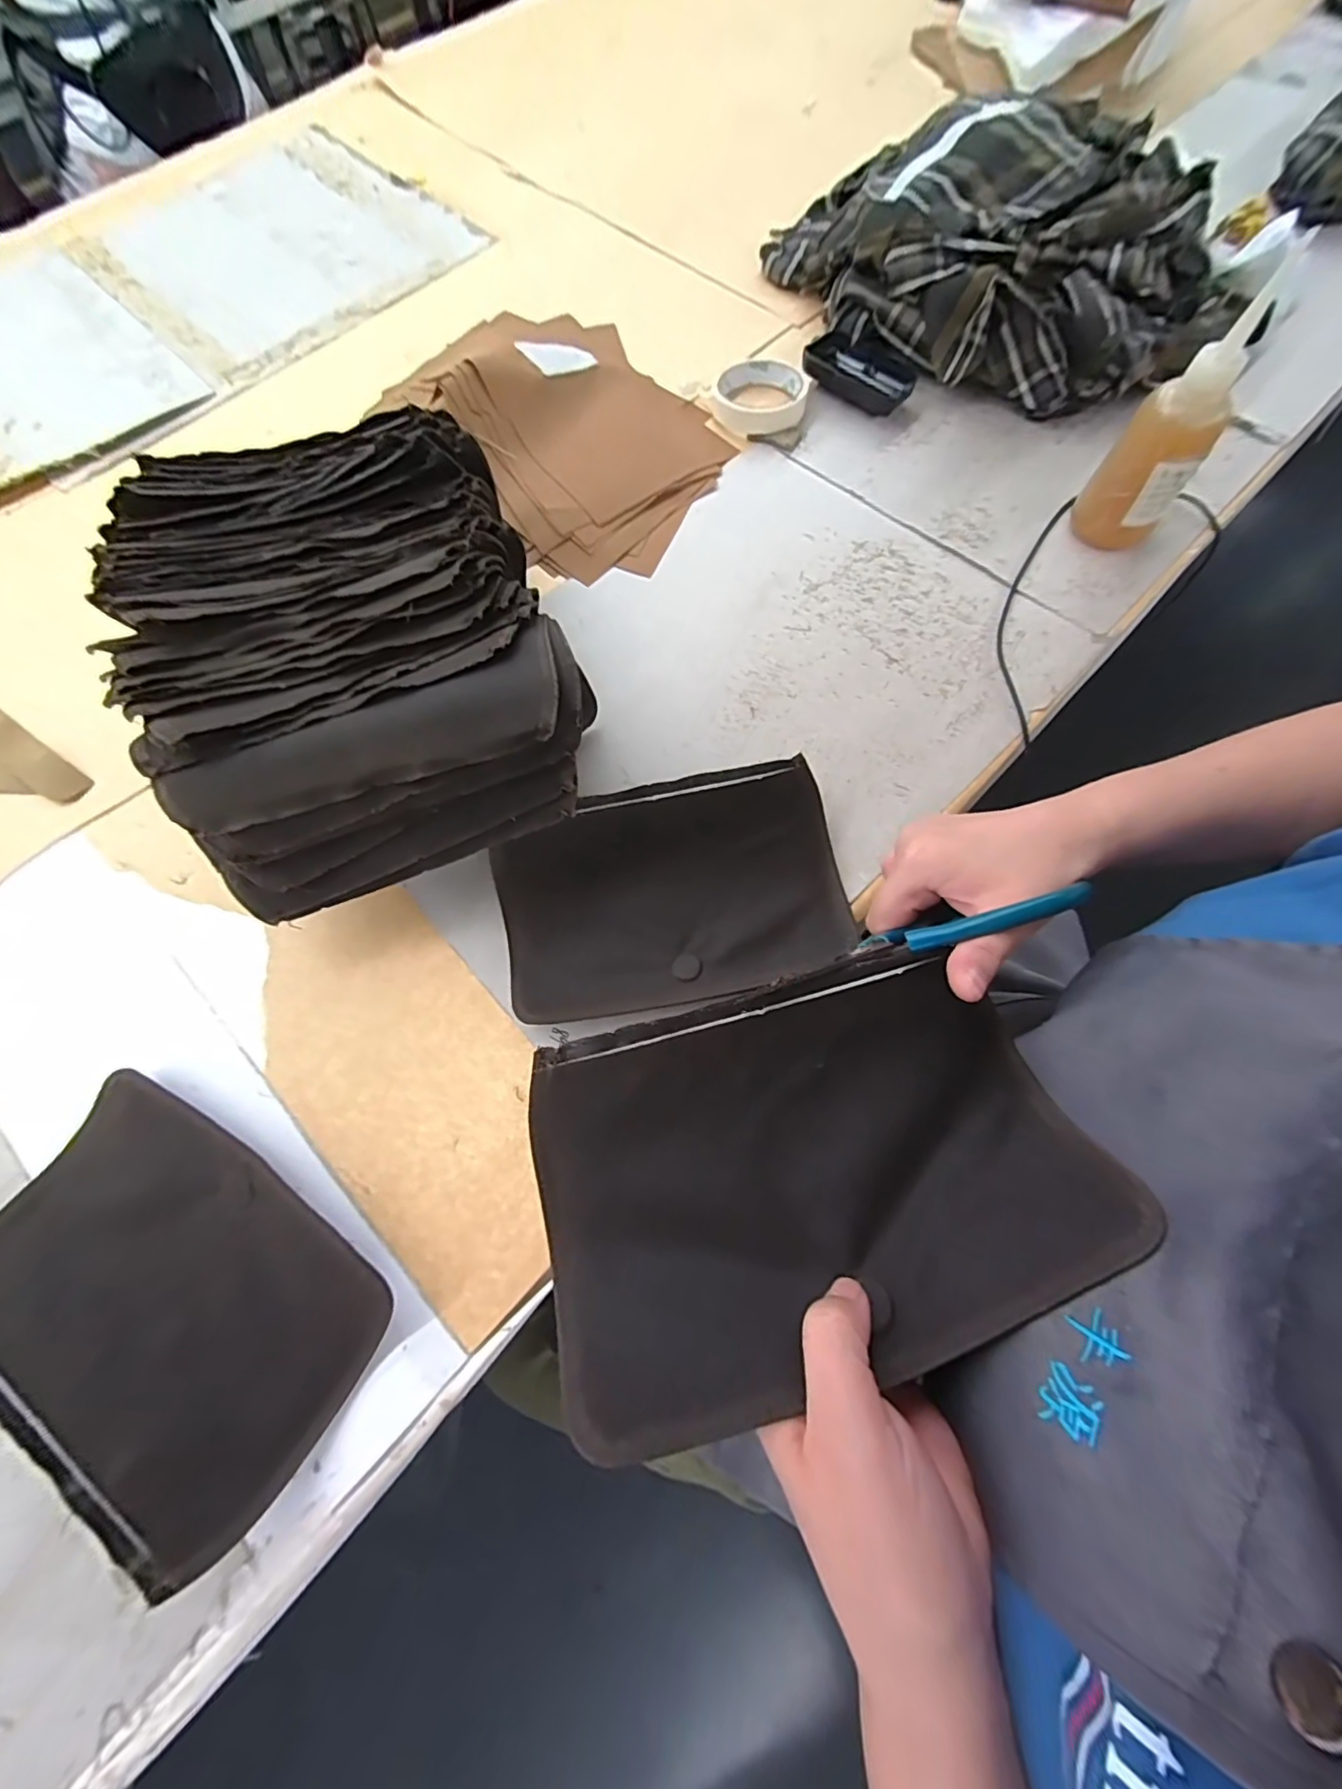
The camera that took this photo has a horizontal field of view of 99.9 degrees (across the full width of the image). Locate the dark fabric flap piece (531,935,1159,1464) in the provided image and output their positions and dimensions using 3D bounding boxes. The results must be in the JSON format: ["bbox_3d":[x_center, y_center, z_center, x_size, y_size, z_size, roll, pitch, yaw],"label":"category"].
[{"bbox_3d":[0.056,0.103,0.232,0.216,0.052,0.137,-18,72,-4],"label":"dark fabric flap piece"}]

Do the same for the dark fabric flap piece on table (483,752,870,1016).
[{"bbox_3d":[0.000,0.002,0.368,0.217,0.049,0.133,-11,72,-2],"label":"dark fabric flap piece on table"}]

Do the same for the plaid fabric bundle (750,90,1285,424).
[{"bbox_3d":[0.322,-0.620,0.542,0.318,0.082,0.407,-39,75,-10],"label":"plaid fabric bundle"}]

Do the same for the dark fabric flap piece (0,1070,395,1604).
[{"bbox_3d":[-0.268,0.208,0.300,0.224,0.038,0.141,27,75,10],"label":"dark fabric flap piece"}]

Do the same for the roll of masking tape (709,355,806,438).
[{"bbox_3d":[0.084,-0.477,0.540,0.083,0.018,0.089,-1,72,2],"label":"roll of masking tape"}]

